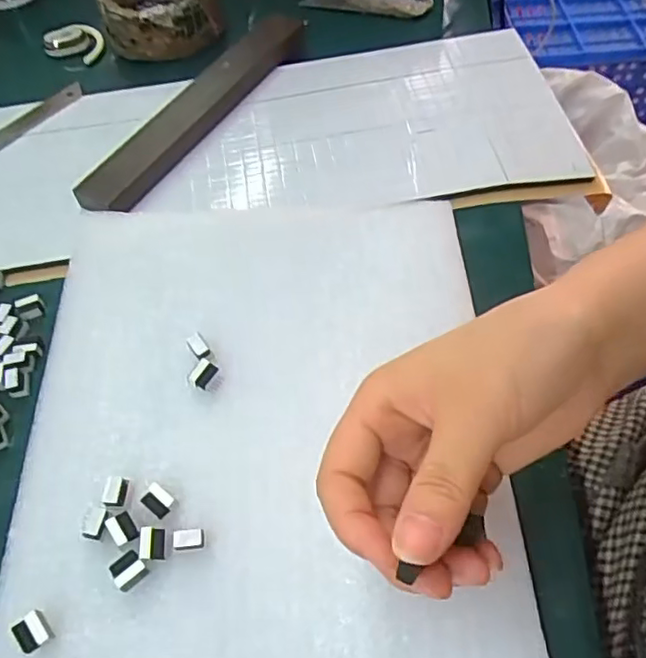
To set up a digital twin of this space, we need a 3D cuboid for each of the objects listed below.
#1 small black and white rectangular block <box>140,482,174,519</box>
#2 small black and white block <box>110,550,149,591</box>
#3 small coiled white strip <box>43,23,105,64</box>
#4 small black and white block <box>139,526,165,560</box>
[{"bbox_3d":[-0.069,0.072,0.259,0.012,0.007,0.010,31,63,22],"label":"small black and white rectangular block"},{"bbox_3d":[-0.077,0.096,0.245,0.012,0.008,0.012,-33,60,-17],"label":"small black and white block"},{"bbox_3d":[-0.188,-0.217,0.469,0.041,0.017,0.027,-29,59,-15],"label":"small coiled white strip"},{"bbox_3d":[-0.069,0.087,0.251,0.009,0.007,0.012,-5,56,1],"label":"small black and white block"}]

